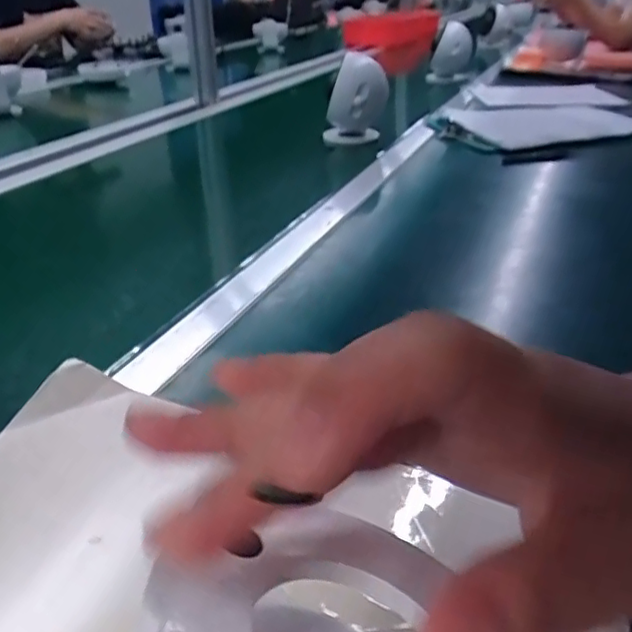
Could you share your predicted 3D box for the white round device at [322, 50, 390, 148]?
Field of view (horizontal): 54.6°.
[{"bbox_3d":[0.062,-0.338,0.962,0.098,0.138,0.090,1,29,4],"label":"white round device"}]

